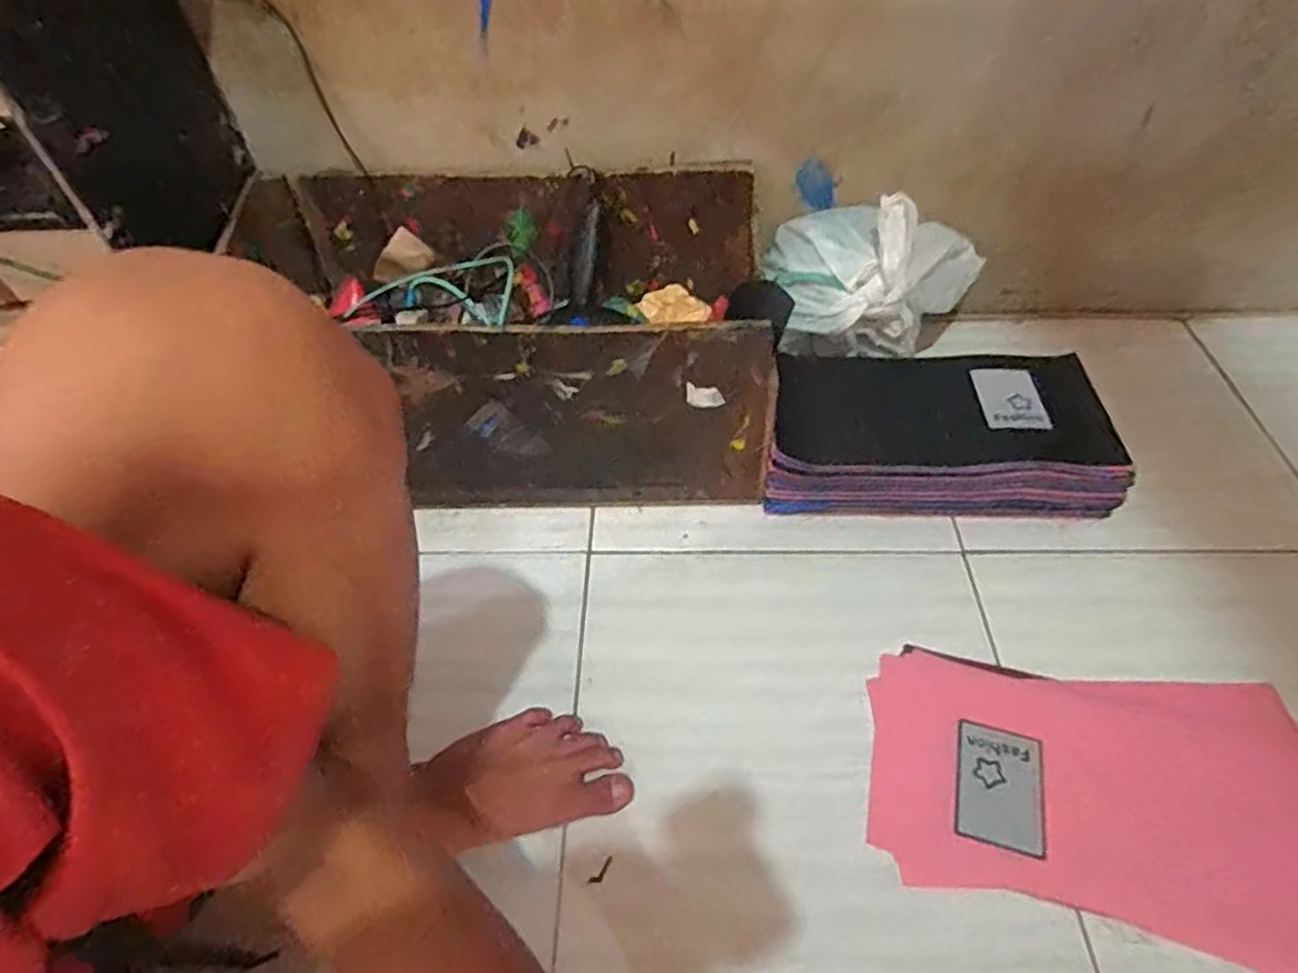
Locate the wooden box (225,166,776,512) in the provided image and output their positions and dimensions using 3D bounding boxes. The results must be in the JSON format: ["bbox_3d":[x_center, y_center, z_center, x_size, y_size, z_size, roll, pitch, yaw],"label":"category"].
[{"bbox_3d":[-0.154,-0.174,0.822,0.549,0.233,0.336,-1,51,2],"label":"wooden box"}]

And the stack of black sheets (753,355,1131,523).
[{"bbox_3d":[0.311,-0.061,0.798,0.359,0.089,0.188,1,51,3],"label":"stack of black sheets"}]

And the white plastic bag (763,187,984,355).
[{"bbox_3d":[0.258,-0.256,0.825,0.235,0.138,0.220,17,54,16],"label":"white plastic bag"}]

